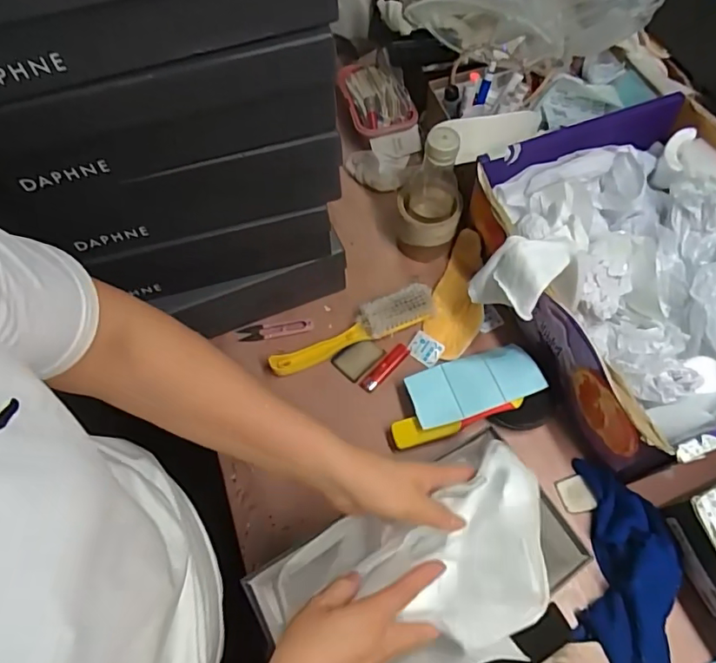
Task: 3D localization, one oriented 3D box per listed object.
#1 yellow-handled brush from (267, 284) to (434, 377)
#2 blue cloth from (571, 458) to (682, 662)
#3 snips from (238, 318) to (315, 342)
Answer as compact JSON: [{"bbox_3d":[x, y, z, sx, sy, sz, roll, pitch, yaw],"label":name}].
[{"bbox_3d":[-0.008,-0.001,0.693,0.228,0.028,0.045,-22,63,-8],"label":"yellow-handled brush"},{"bbox_3d":[0.279,0.254,0.548,0.096,0.039,0.227,9,63,8],"label":"blue cloth"},{"bbox_3d":[-0.112,-0.002,0.720,0.101,0.007,0.021,-10,62,-2],"label":"snips"}]

